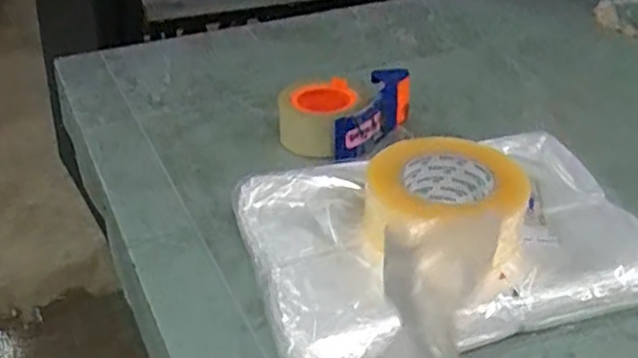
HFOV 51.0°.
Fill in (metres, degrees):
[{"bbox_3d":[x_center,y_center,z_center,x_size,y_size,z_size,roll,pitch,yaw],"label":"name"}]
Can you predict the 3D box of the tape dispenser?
[{"bbox_3d":[0.025,-0.075,0.783,0.121,0.073,0.150,15,35,22],"label":"tape dispenser"}]

